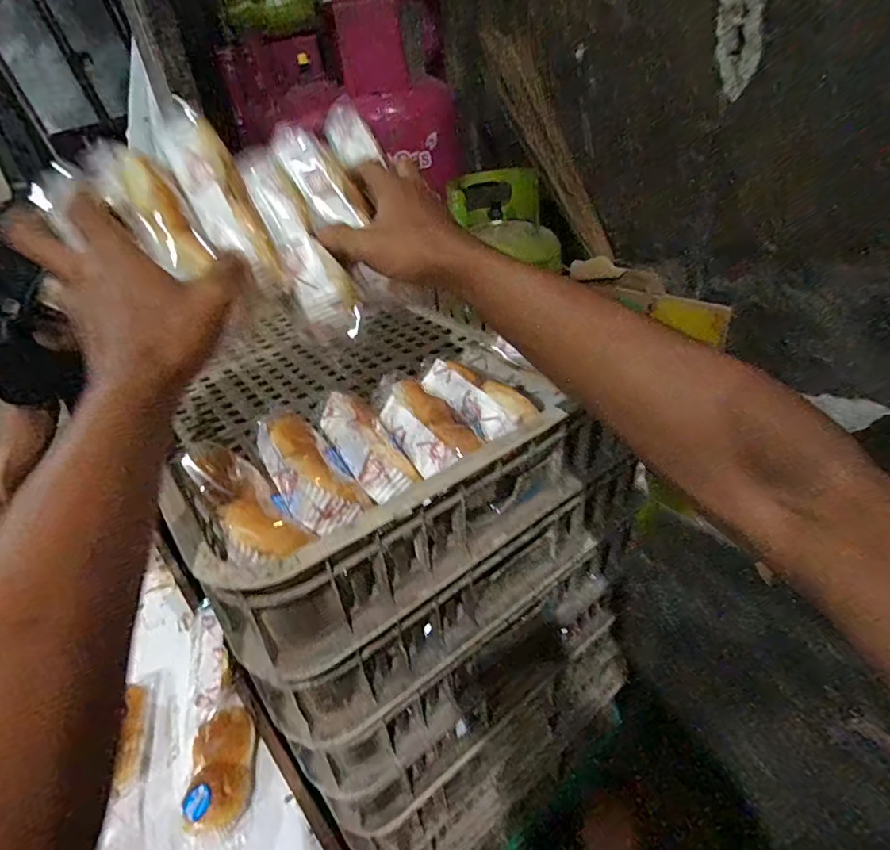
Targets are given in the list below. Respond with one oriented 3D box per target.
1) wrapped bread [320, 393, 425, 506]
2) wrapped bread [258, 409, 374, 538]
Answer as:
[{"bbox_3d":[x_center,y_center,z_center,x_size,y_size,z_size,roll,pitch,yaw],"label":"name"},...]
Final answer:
[{"bbox_3d":[-0.065,0.008,0.412,0.042,0.032,0.131,-20,37,-20],"label":"wrapped bread"},{"bbox_3d":[-0.106,0.027,0.387,0.056,0.035,0.124,-23,39,-24],"label":"wrapped bread"}]

